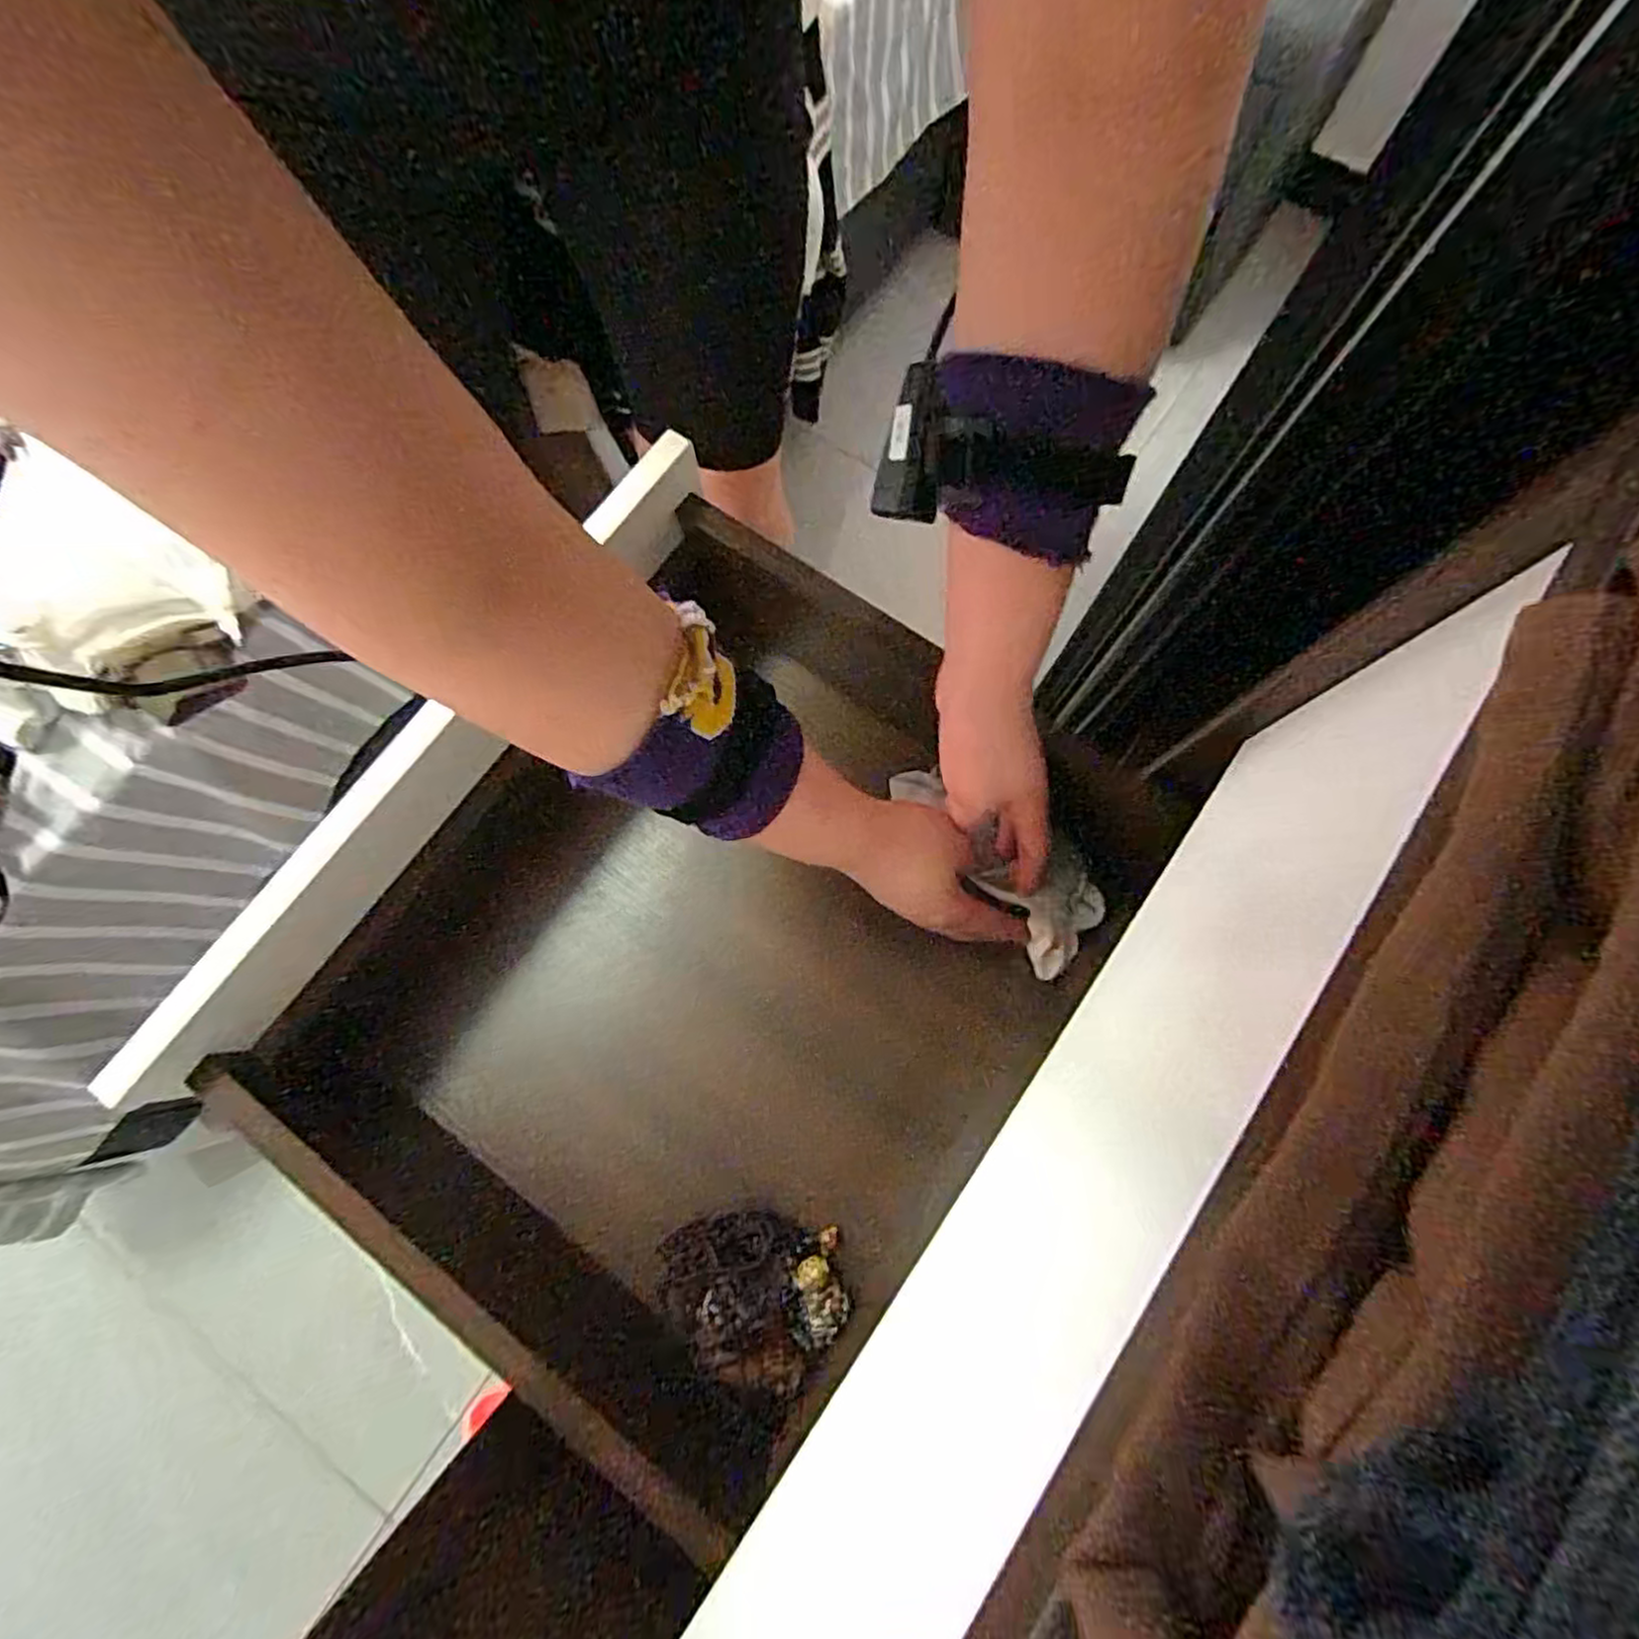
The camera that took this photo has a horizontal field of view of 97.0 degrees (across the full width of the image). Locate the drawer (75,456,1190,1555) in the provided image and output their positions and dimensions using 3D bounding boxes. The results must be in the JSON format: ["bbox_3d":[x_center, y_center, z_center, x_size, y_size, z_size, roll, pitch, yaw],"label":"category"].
[{"bbox_3d":[-0.065,0.086,0.451,0.412,0.157,0.435,35,80,9],"label":"drawer"}]

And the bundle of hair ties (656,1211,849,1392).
[{"bbox_3d":[-0.042,0.291,0.443,0.109,0.030,0.082,-1,77,1],"label":"bundle of hair ties"}]

